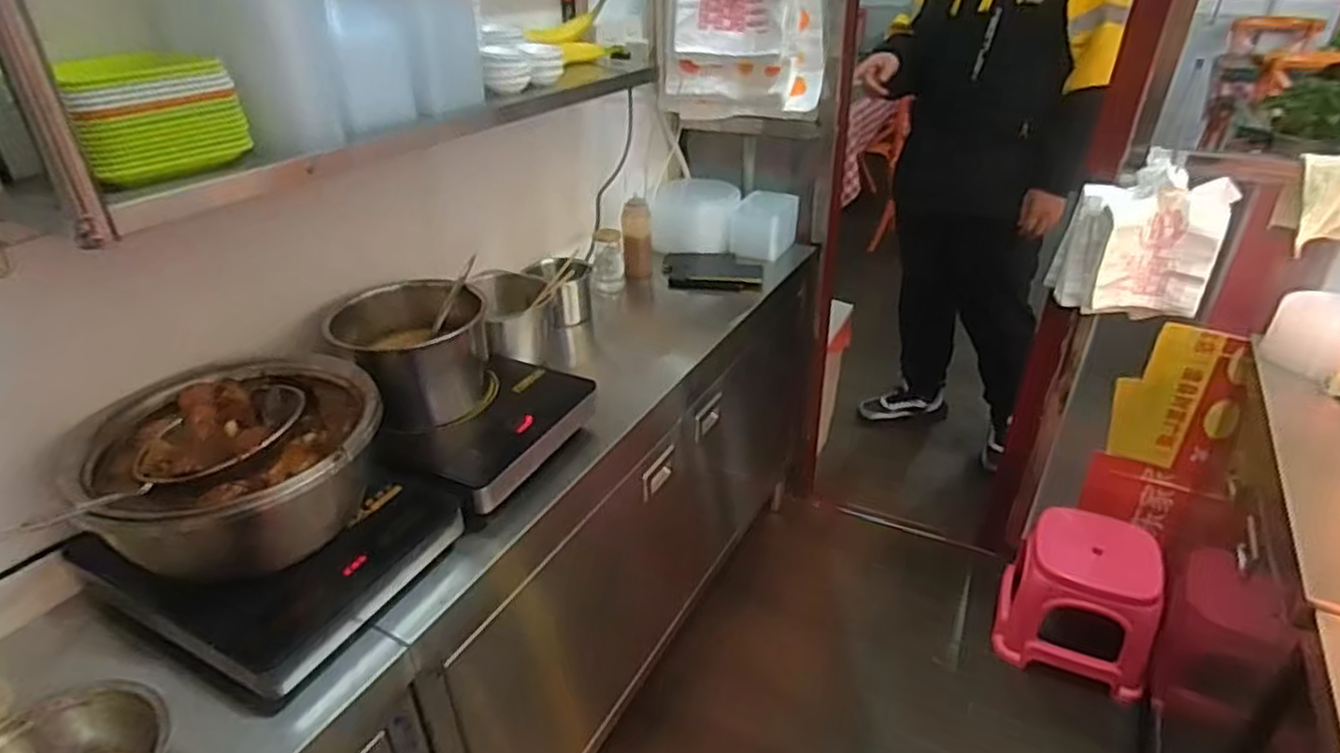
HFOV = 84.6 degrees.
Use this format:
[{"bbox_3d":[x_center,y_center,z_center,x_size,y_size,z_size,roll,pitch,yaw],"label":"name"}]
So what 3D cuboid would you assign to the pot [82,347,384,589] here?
[{"bbox_3d":[-0.478,0.106,0.849,0.283,0.130,0.269,-1,33,0],"label":"pot"}]

